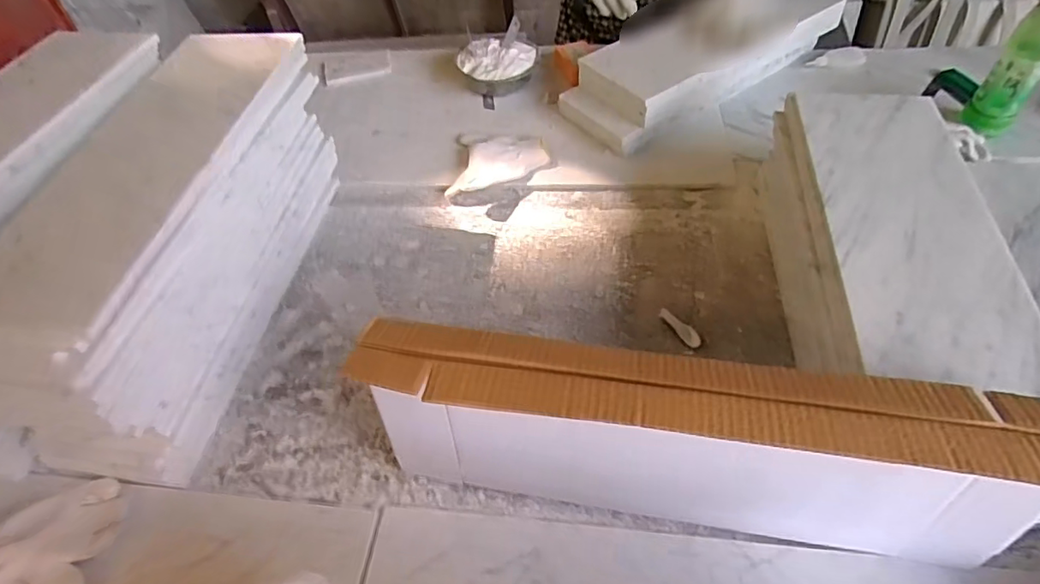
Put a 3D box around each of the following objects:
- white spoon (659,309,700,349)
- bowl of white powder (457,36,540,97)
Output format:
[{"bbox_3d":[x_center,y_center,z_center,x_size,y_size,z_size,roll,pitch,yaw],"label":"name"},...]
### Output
[{"bbox_3d":[0.188,0.041,0.653,0.019,0.010,0.057,-28,55,-17],"label":"white spoon"},{"bbox_3d":[-0.036,-0.387,0.962,0.135,0.055,0.115,3,52,7],"label":"bowl of white powder"}]

